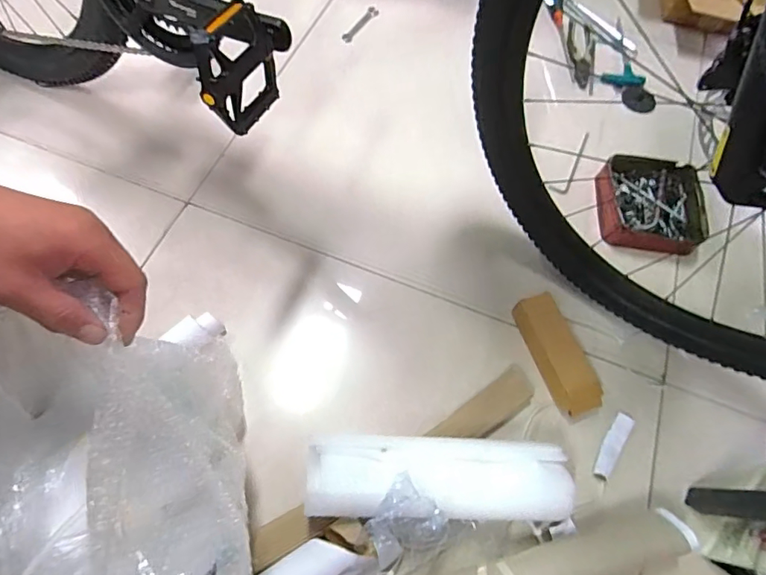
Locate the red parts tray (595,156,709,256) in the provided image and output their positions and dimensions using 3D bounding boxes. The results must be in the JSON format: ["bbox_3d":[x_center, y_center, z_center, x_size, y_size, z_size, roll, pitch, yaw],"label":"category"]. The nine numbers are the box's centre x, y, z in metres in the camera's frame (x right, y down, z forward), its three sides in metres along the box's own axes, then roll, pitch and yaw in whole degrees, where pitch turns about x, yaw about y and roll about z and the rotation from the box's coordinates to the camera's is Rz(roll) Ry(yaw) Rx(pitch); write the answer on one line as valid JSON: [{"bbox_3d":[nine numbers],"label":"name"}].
[{"bbox_3d":[0.450,-0.143,0.818,0.175,0.041,0.171,7,64,-1],"label":"red parts tray"}]

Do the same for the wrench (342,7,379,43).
[{"bbox_3d":[-0.046,-0.546,1.002,0.026,0.008,0.116,30,69,11],"label":"wrench"}]

